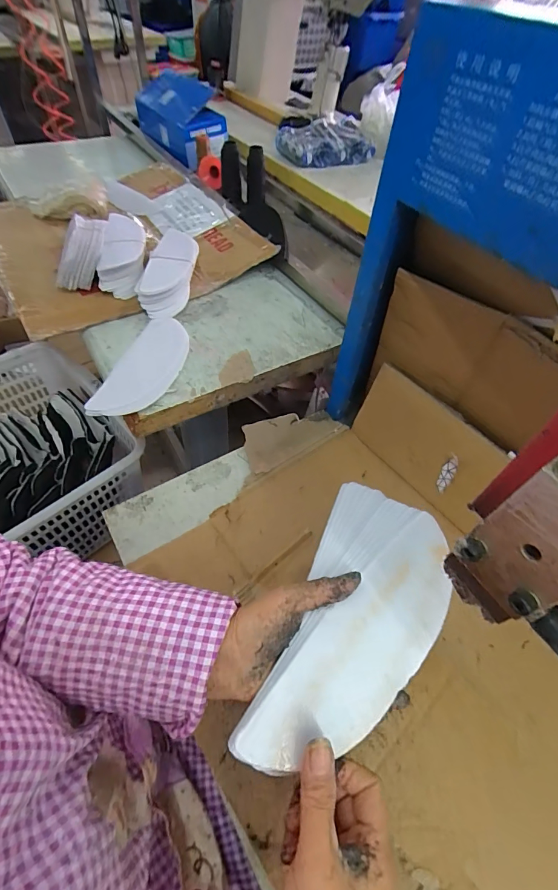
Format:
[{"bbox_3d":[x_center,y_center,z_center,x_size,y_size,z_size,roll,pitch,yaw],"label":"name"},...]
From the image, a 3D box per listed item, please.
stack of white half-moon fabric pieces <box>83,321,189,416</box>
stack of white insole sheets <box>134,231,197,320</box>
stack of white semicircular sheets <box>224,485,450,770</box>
[{"bbox_3d":[-0.200,-0.120,0.602,0.096,0.009,0.230,15,52,7],"label":"stack of white half-moon fabric pieces"},{"bbox_3d":[-0.197,-0.329,0.751,0.080,0.059,0.261,5,52,-1],"label":"stack of white insole sheets"},{"bbox_3d":[0.058,0.135,0.302,0.108,0.012,0.217,28,62,16],"label":"stack of white semicircular sheets"}]

